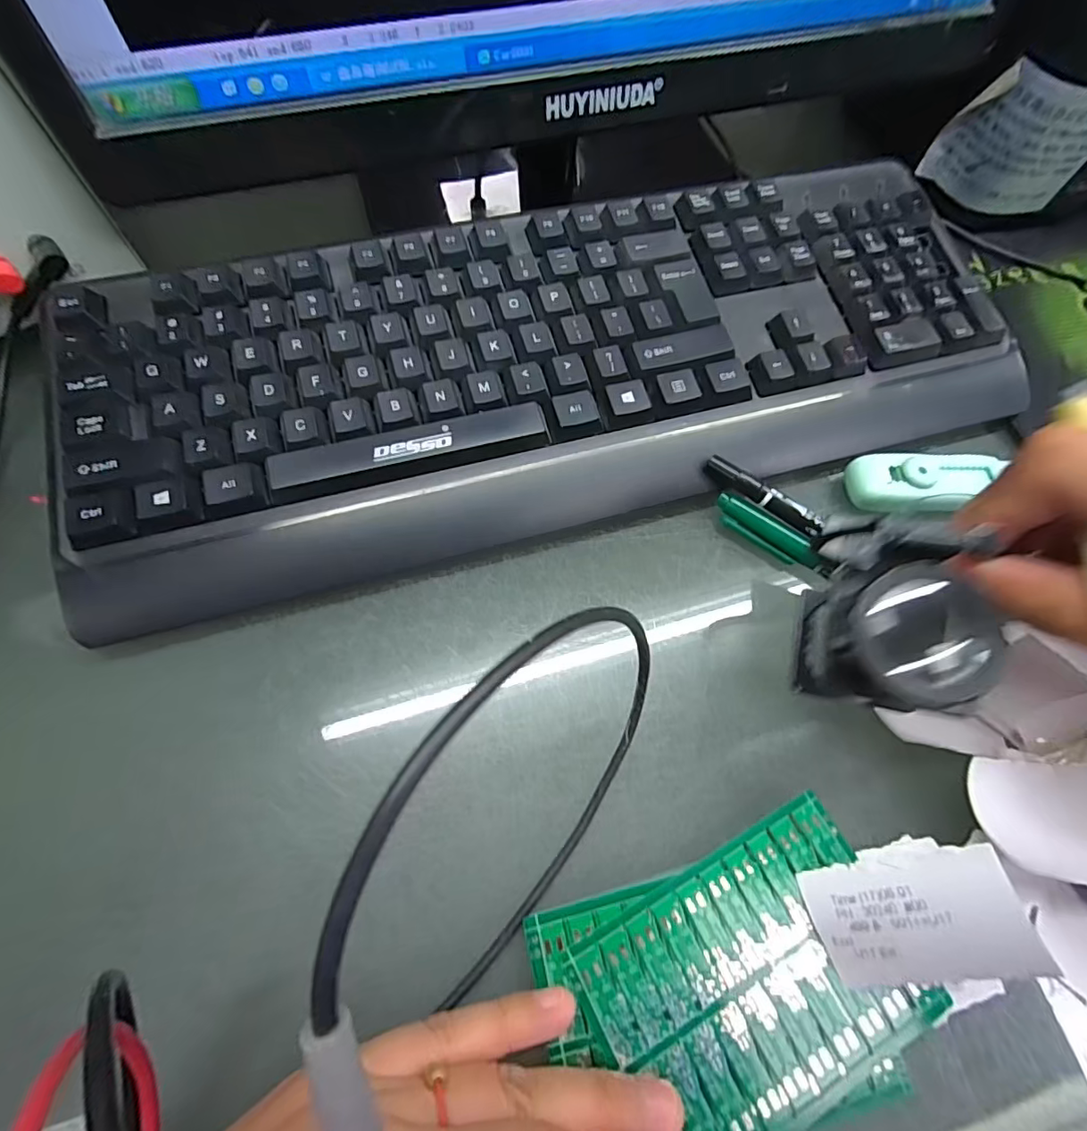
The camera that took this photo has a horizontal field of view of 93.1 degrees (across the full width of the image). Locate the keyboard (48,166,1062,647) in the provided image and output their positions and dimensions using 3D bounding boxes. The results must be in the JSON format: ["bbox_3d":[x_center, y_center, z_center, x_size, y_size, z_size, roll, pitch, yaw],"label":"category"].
[{"bbox_3d":[0.014,-0.095,0.243,0.423,0.044,0.151,-14,68,-9],"label":"keyboard"}]

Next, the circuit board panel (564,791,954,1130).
[{"bbox_3d":[0.067,0.130,0.161,0.098,0.004,0.069,-24,70,-12],"label":"circuit board panel"}]

